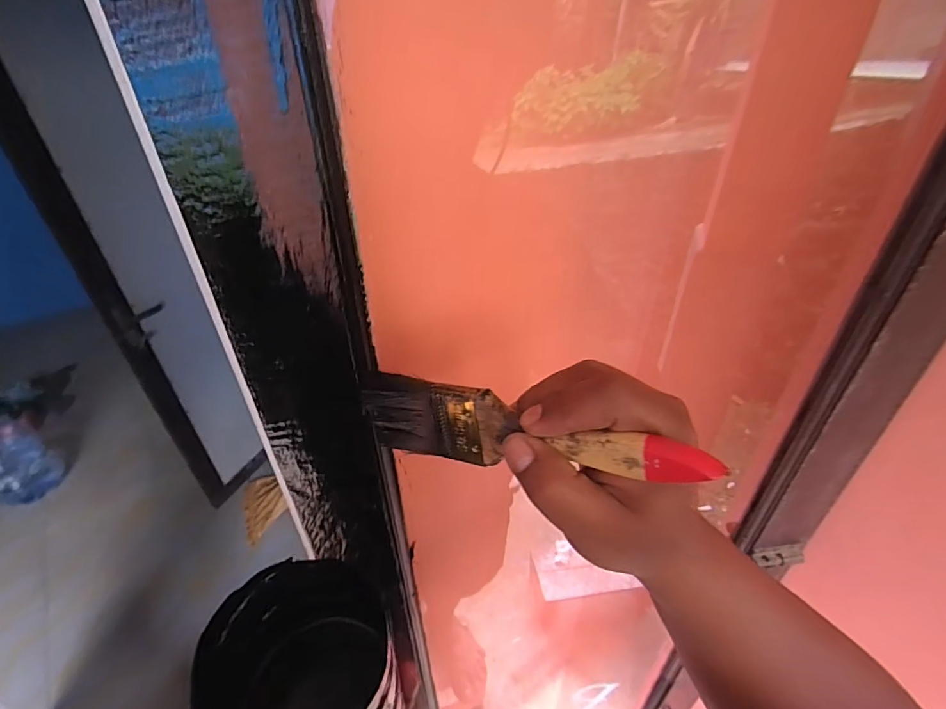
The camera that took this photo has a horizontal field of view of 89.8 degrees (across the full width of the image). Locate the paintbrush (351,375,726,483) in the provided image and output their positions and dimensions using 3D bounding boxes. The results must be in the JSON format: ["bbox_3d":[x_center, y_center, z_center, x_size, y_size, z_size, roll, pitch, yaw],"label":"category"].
[{"bbox_3d":[0.017,0.037,0.225,0.174,0.042,0.012,4,35,29],"label":"paintbrush"}]

